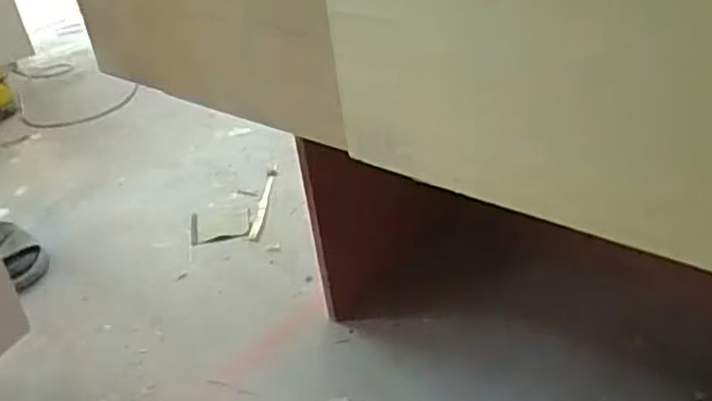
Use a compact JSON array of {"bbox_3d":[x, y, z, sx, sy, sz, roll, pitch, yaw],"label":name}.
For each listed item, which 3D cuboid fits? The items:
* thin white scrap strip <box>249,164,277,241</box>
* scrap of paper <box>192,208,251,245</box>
[{"bbox_3d":[-0.209,-0.001,1.498,0.023,0.007,0.311,-3,32,5],"label":"thin white scrap strip"},{"bbox_3d":[-0.290,0.051,1.414,0.126,0.005,0.120,-11,32,-7],"label":"scrap of paper"}]

